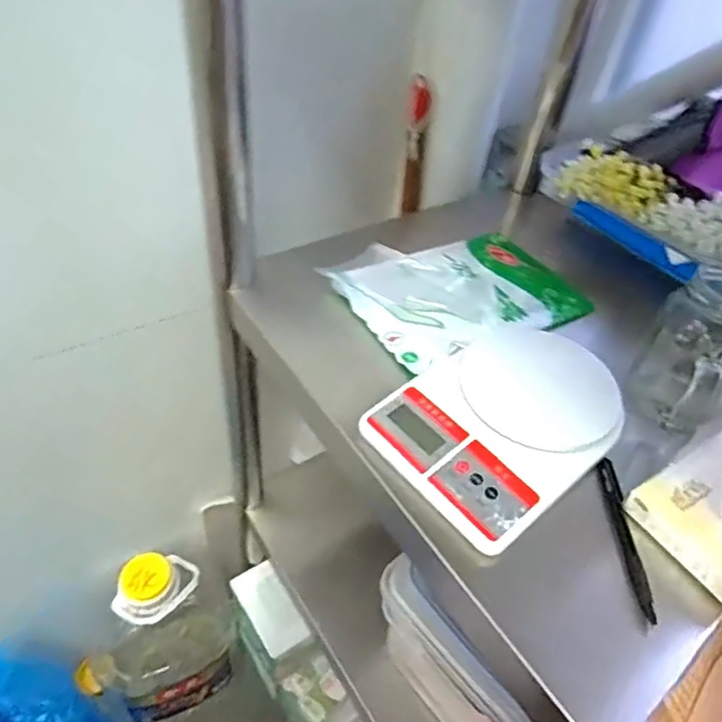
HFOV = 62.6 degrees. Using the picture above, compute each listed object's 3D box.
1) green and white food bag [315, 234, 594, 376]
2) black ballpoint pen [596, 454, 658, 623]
[{"bbox_3d":[0.106,-0.078,0.634,0.244,0.022,0.167,-21,52,-25],"label":"green and white food bag"},{"bbox_3d":[0.201,0.134,0.454,0.013,0.015,0.132,6,46,-1],"label":"black ballpoint pen"}]

